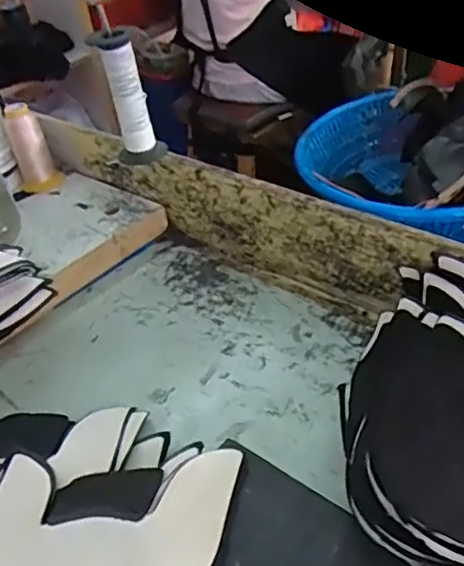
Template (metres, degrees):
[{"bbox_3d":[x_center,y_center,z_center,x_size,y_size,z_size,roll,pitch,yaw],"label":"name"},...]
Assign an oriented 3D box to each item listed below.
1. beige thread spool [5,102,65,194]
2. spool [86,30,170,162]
[{"bbox_3d":[-0.273,-0.180,0.830,0.057,0.114,0.048,-22,40,-17],"label":"beige thread spool"},{"bbox_3d":[-0.115,-0.206,0.693,0.054,0.160,0.052,-7,38,5],"label":"spool"}]

